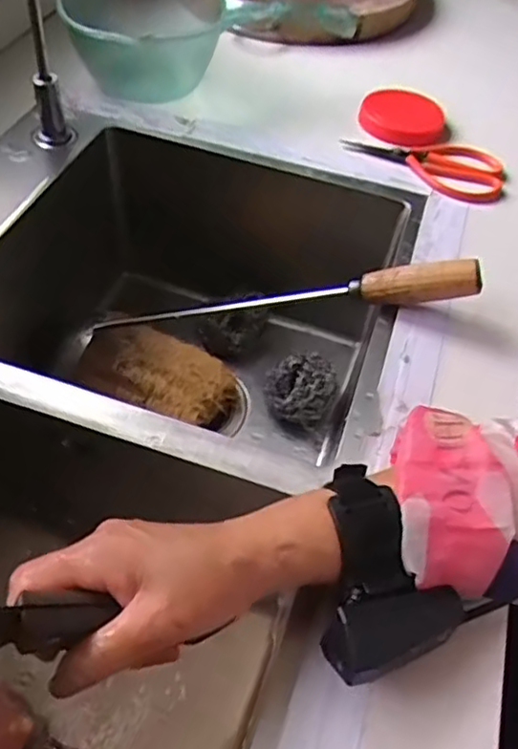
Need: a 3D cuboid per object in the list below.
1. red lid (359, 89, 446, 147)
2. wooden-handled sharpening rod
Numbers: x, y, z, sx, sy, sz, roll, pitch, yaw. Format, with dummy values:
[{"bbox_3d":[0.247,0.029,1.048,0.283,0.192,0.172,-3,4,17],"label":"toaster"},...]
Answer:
[{"bbox_3d":[0.148,-0.270,0.685,0.087,0.020,0.084,3,51,-3],"label":"red lid"},{"bbox_3d":[0.006,-0.060,0.552,0.341,0.027,0.018,-4,46,25],"label":"wooden-handled sharpening rod"}]

